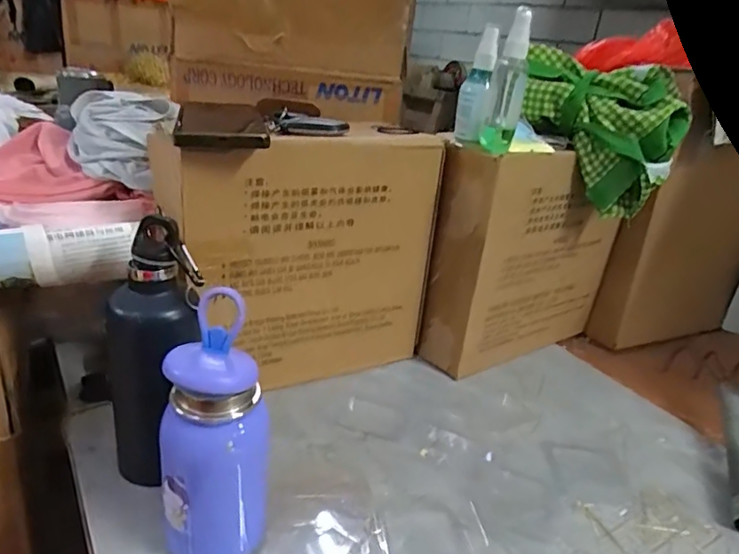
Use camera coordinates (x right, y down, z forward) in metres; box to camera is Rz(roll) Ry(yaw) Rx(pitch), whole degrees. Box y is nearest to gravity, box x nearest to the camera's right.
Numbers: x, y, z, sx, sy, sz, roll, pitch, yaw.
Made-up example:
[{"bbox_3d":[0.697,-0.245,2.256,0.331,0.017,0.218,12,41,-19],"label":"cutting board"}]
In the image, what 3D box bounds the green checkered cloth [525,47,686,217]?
[{"bbox_3d":[0.255,-0.164,0.630,0.182,0.151,0.082,16,25,18],"label":"green checkered cloth"}]

